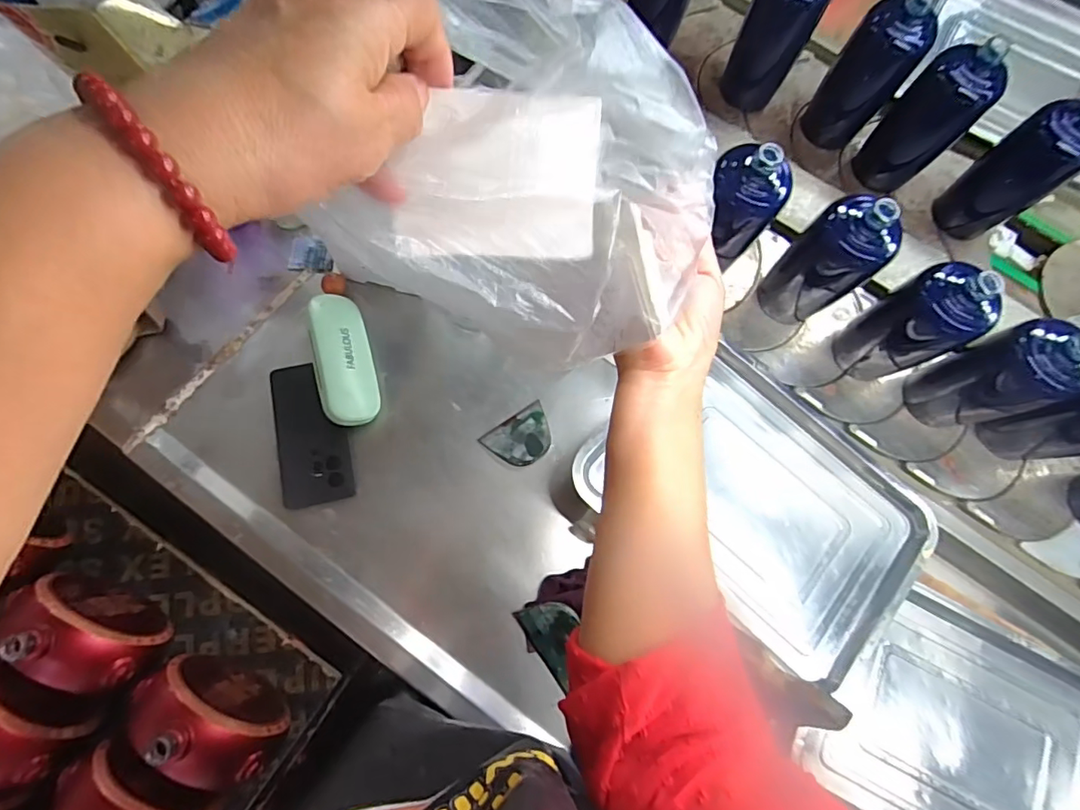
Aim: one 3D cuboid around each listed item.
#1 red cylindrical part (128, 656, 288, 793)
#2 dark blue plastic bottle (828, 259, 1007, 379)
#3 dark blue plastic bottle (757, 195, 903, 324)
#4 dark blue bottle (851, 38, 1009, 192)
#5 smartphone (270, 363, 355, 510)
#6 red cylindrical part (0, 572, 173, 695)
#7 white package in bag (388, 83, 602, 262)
[{"bbox_3d":[-0.316,0.303,0.522,0.130,0.138,0.072,42,80,7],"label":"red cylindrical part"},{"bbox_3d":[0.409,-0.088,0.585,0.076,0.175,0.082,0,78,-1],"label":"dark blue plastic bottle"},{"bbox_3d":[0.320,-0.159,0.599,0.066,0.186,0.078,-43,82,-9],"label":"dark blue plastic bottle"},{"bbox_3d":[0.476,-0.355,0.663,0.075,0.175,0.066,30,79,5],"label":"dark blue bottle"},{"bbox_3d":[-0.259,0.031,0.612,0.081,0.012,0.161,-12,77,3],"label":"smartphone"},{"bbox_3d":[-0.443,0.222,0.529,0.132,0.136,0.068,44,81,7],"label":"red cylindrical part"},{"bbox_3d":[-0.020,-0.104,0.250,0.092,0.006,0.069,1,123,-2],"label":"white package in bag"}]

